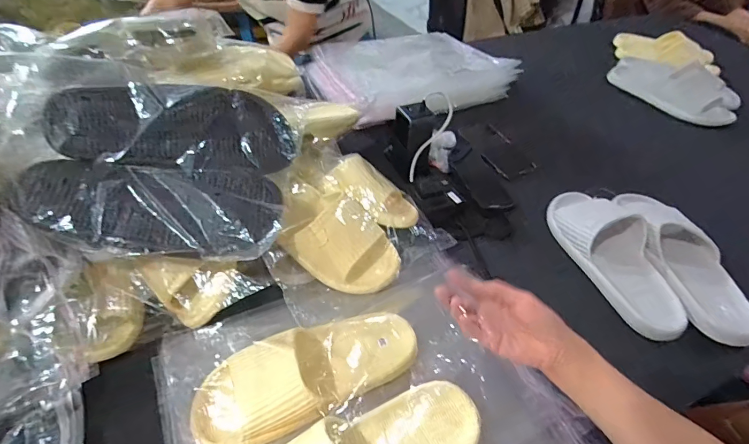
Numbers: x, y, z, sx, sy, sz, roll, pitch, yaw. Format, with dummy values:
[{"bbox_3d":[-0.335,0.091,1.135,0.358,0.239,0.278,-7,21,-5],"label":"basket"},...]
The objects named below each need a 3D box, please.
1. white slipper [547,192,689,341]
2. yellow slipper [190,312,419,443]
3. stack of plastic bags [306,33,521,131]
[{"bbox_3d":[0.346,0.033,0.582,0.103,0.057,0.263,-4,46,-7],"label":"white slipper"},{"bbox_3d":[-0.067,0.154,0.415,0.245,0.060,0.093,-20,50,-22],"label":"yellow slipper"},{"bbox_3d":[0.077,-0.371,0.977,0.449,0.058,0.384,-17,49,-19],"label":"stack of plastic bags"}]

